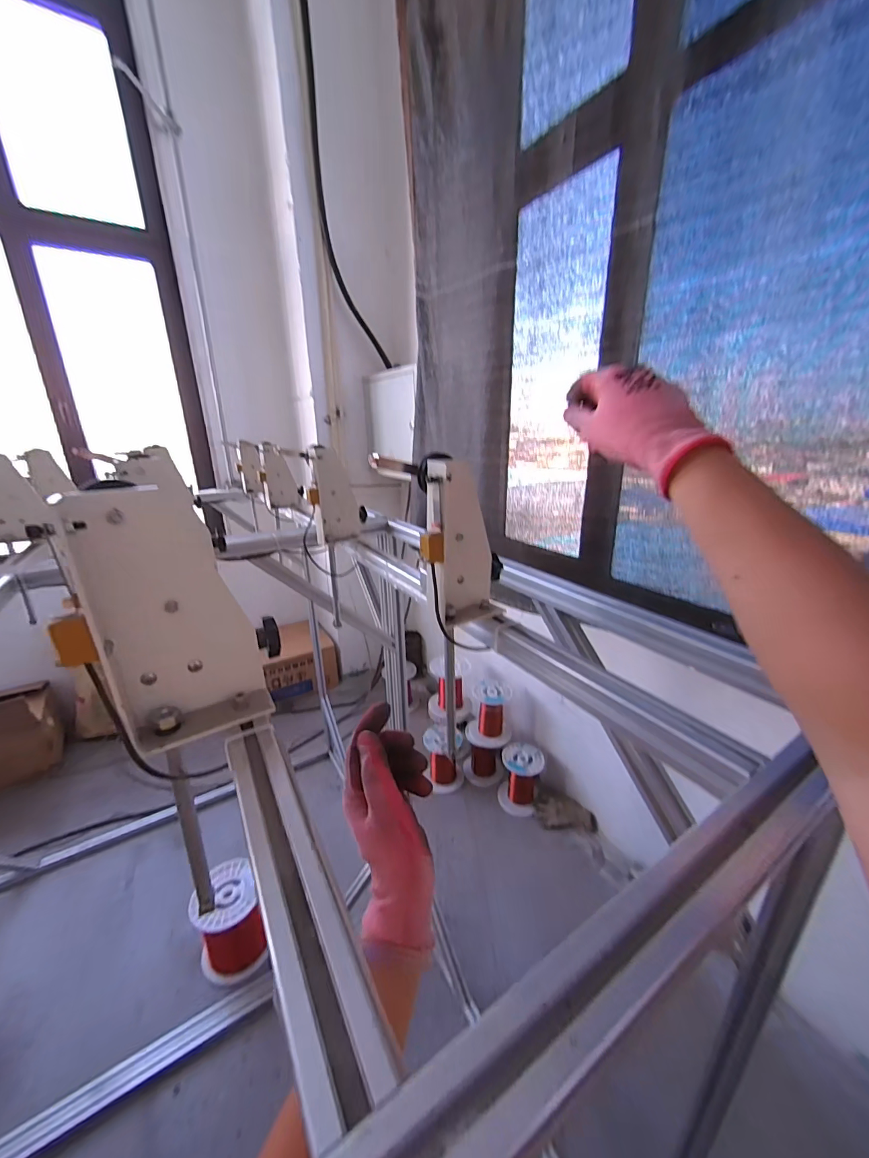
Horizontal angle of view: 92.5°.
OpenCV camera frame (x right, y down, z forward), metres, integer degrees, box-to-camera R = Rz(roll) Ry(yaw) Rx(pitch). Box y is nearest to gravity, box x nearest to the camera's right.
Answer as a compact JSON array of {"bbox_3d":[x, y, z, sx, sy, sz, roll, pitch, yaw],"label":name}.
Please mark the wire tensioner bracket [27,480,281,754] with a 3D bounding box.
[{"bbox_3d":[-0.172,0.028,0.278,0.099,0.161,0.064,-8,21,-20],"label":"wire tensioner bracket"}]

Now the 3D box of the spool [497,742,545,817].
[{"bbox_3d":[0.355,0.820,1.716,0.163,0.232,0.156,-1,19,0],"label":"spool"}]

